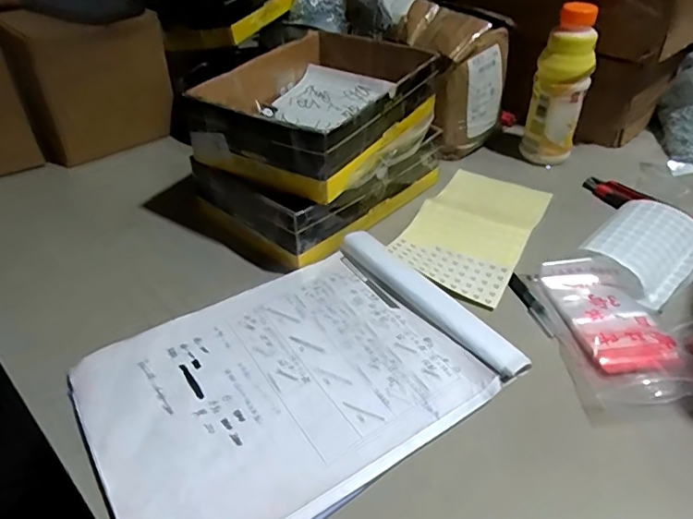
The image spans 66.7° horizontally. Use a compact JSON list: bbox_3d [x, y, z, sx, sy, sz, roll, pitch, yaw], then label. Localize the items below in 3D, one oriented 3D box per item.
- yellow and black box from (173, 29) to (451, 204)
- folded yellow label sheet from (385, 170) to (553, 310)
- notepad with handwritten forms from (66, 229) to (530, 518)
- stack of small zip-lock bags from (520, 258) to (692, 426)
[{"bbox_3d":[-0.023,-0.179,0.601,0.194,0.068,0.262,21,44,23],"label":"yellow and black box"},{"bbox_3d":[0.148,-0.044,0.604,0.124,0.012,0.232,21,44,23],"label":"folded yellow label sheet"},{"bbox_3d":[-0.043,0.090,0.434,0.312,0.018,0.223,-25,46,-27],"label":"notepad with handwritten forms"},{"bbox_3d":[0.238,0.060,0.472,0.101,0.027,0.171,-2,40,-3],"label":"stack of small zip-lock bags"}]

